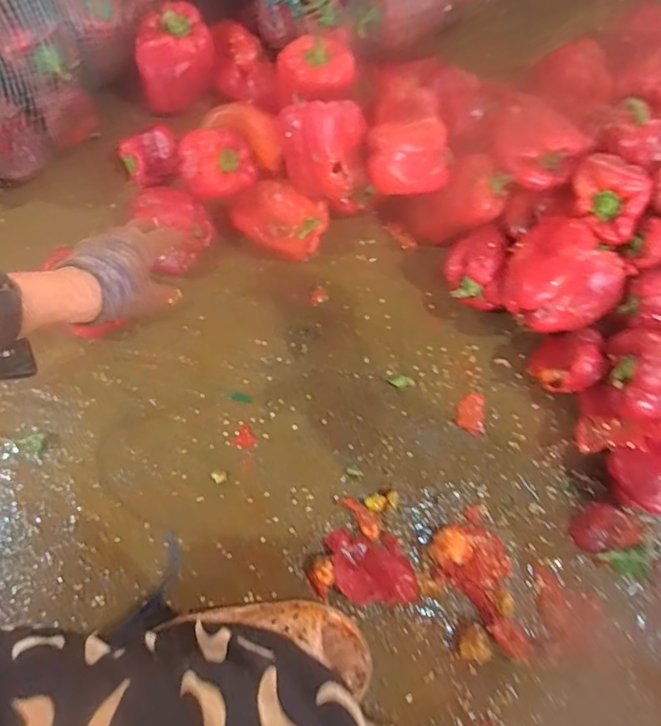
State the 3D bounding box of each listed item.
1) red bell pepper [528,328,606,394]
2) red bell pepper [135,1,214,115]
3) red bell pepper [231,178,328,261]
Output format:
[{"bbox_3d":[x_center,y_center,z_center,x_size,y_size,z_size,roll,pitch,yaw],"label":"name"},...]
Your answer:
[{"bbox_3d":[0.272,-0.001,0.605,0.060,0.088,0.066,0,72,1],"label":"red bell pepper"},{"bbox_3d":[-0.214,-0.417,0.720,0.111,0.100,0.080,-26,76,-6],"label":"red bell pepper"},{"bbox_3d":[-0.066,-0.176,0.668,0.109,0.068,0.077,14,73,6],"label":"red bell pepper"}]

